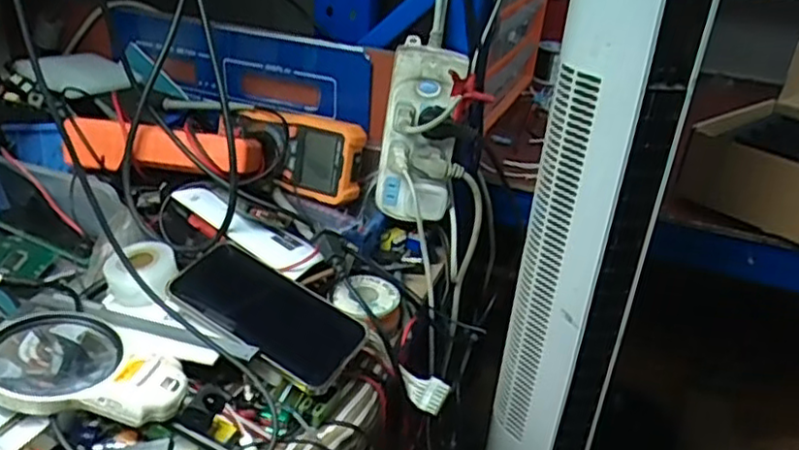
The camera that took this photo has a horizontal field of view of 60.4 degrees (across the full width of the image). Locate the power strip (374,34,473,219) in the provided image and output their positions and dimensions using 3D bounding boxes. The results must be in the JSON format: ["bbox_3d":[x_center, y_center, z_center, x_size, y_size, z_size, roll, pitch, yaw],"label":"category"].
[{"bbox_3d":[0.015,-0.087,0.682,0.080,0.177,0.040,15,30,16],"label":"power strip"}]

